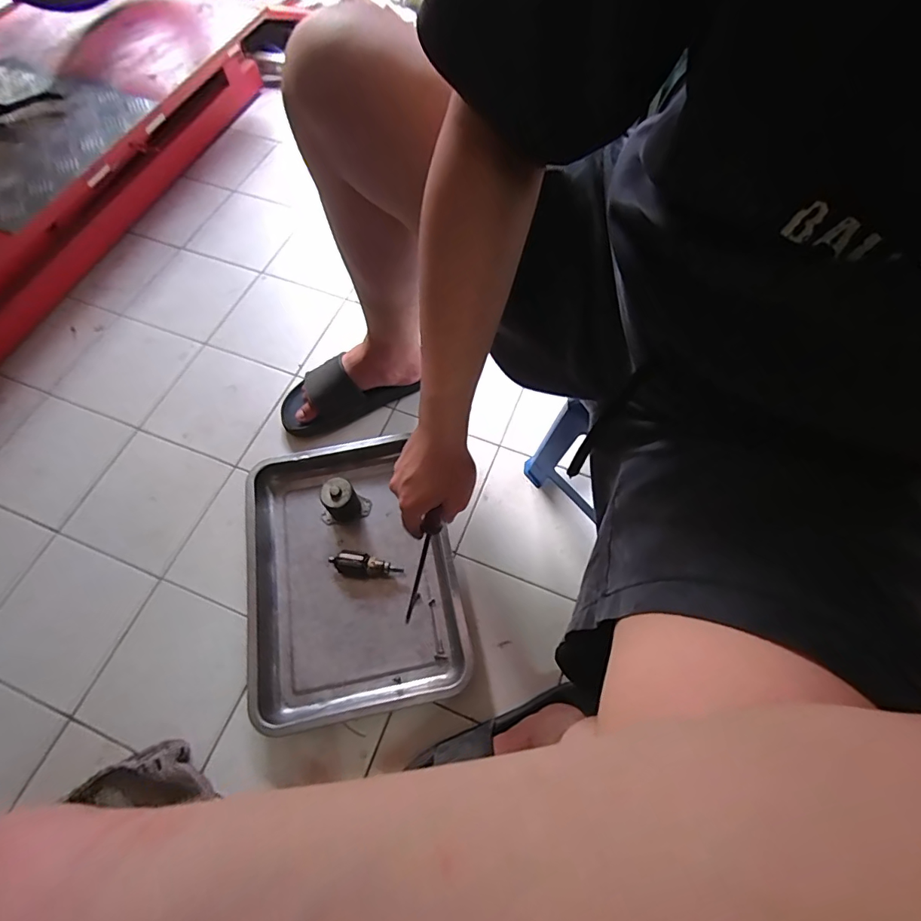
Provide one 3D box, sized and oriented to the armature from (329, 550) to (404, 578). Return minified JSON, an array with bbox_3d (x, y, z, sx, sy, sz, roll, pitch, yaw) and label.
[{"bbox_3d":[-0.141,0.156,0.708,0.105,0.038,0.030,5,65,3],"label":"armature"}]

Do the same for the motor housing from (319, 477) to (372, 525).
[{"bbox_3d":[-0.182,0.064,0.723,0.074,0.076,0.042,-25,67,-11],"label":"motor housing"}]

